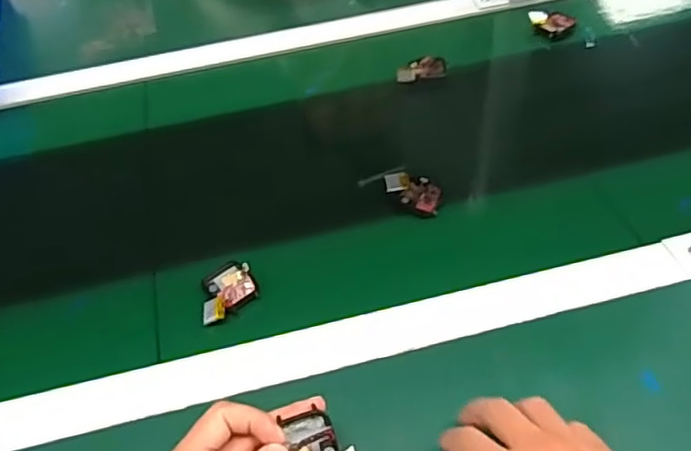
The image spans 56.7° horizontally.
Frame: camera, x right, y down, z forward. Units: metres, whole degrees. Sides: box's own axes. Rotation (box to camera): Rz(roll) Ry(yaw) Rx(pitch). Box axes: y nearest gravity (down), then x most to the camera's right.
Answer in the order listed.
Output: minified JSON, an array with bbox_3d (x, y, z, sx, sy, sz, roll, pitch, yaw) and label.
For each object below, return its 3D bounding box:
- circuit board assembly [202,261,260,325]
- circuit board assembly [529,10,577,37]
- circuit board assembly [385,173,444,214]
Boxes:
[{"bbox_3d":[-0.103,0.053,0.531,0.046,0.014,0.055,31,59,34],"label":"circuit board assembly"},{"bbox_3d":[0.246,-0.243,0.762,0.051,0.018,0.033,23,54,24],"label":"circuit board assembly"},{"bbox_3d":[0.064,-0.033,0.592,0.055,0.008,0.033,24,72,15],"label":"circuit board assembly"}]

